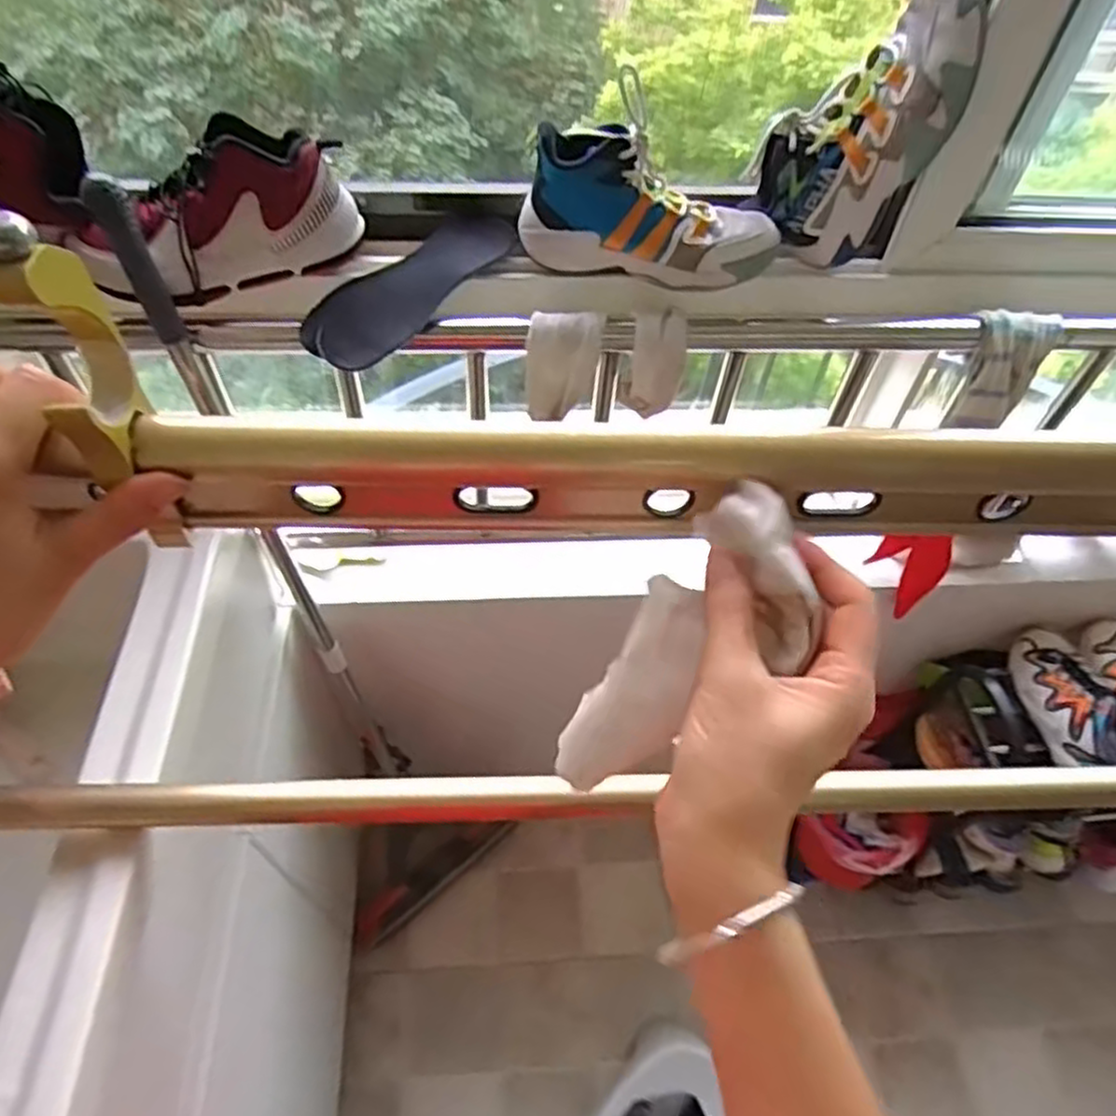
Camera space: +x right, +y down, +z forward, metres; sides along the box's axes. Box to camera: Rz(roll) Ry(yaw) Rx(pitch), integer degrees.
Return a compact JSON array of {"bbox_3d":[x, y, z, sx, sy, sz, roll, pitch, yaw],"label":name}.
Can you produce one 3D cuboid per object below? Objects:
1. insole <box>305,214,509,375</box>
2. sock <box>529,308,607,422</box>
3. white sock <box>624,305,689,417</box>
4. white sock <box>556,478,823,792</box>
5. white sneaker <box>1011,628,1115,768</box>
[{"bbox_3d":[-0.134,-0.262,0.705,0.094,0.026,0.253,29,57,18],"label":"insole"},{"bbox_3d":[0.005,-0.184,0.715,0.067,0.098,0.033,1,17,-5],"label":"sock"},{"bbox_3d":[0.095,-0.188,0.711,0.051,0.083,0.054,10,53,5],"label":"white sock"},{"bbox_3d":[0.050,0.043,0.299,0.024,0.144,0.056,6,36,-54],"label":"white sock"},{"bbox_3d":[0.699,0.180,0.985,0.105,0.097,0.212,4,53,0],"label":"white sneaker"}]

